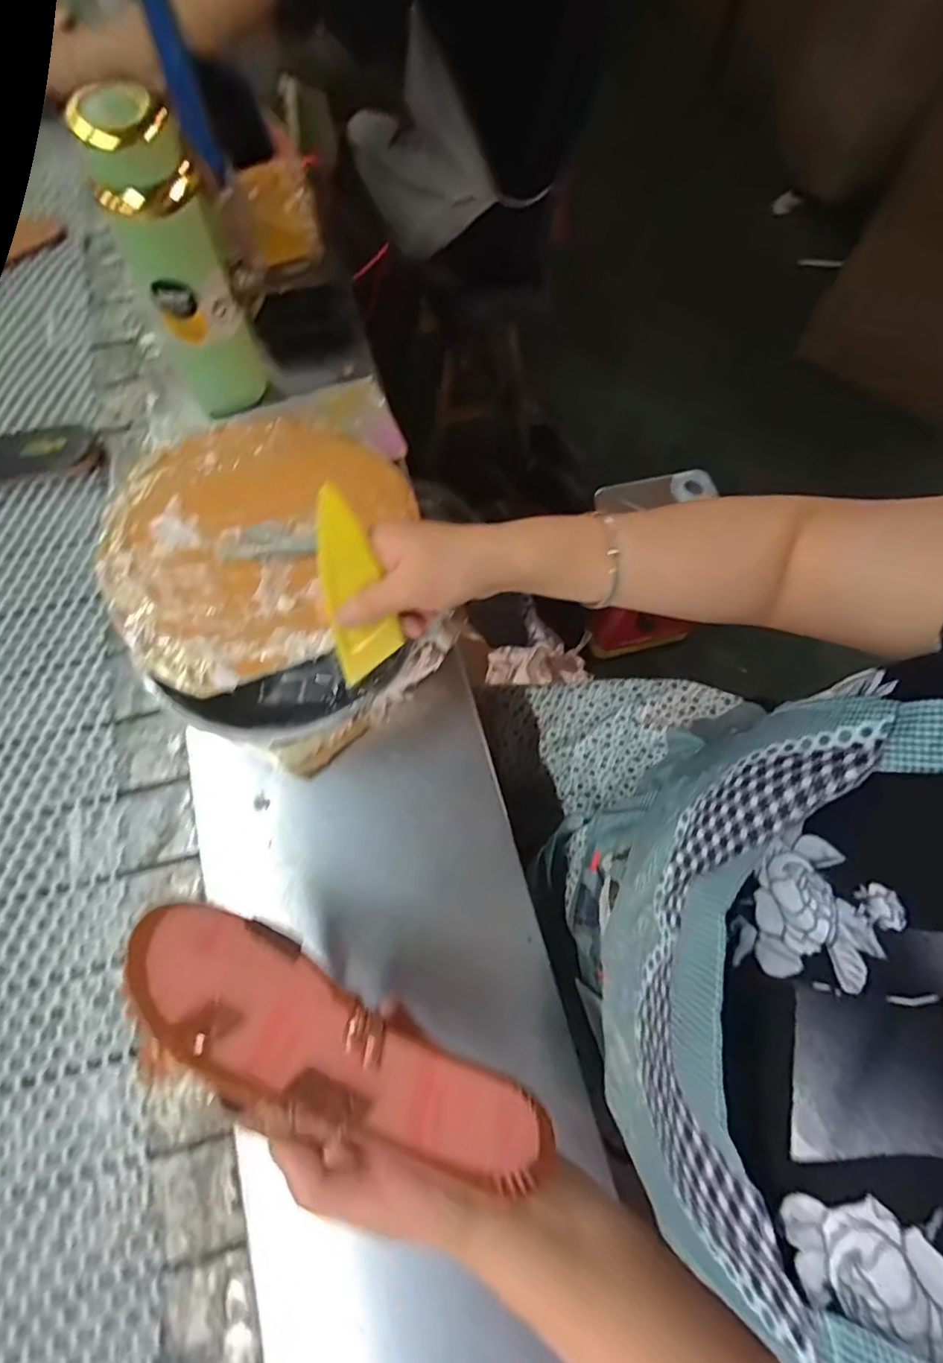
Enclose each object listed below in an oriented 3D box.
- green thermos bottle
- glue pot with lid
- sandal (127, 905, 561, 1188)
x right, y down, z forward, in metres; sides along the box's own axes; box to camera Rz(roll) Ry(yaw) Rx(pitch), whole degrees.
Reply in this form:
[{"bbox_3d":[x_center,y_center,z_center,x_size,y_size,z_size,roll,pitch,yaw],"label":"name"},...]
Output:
[{"bbox_3d":[-0.255,-0.364,0.504,0.076,0.224,0.091,-23,71,-10],"label":"green thermos bottle"},{"bbox_3d":[-0.158,-0.088,0.476,0.246,0.076,0.277,-34,74,-13],"label":"glue pot with lid"},{"bbox_3d":[-0.082,0.206,0.307,0.235,0.085,0.050,25,115,5],"label":"sandal"}]

